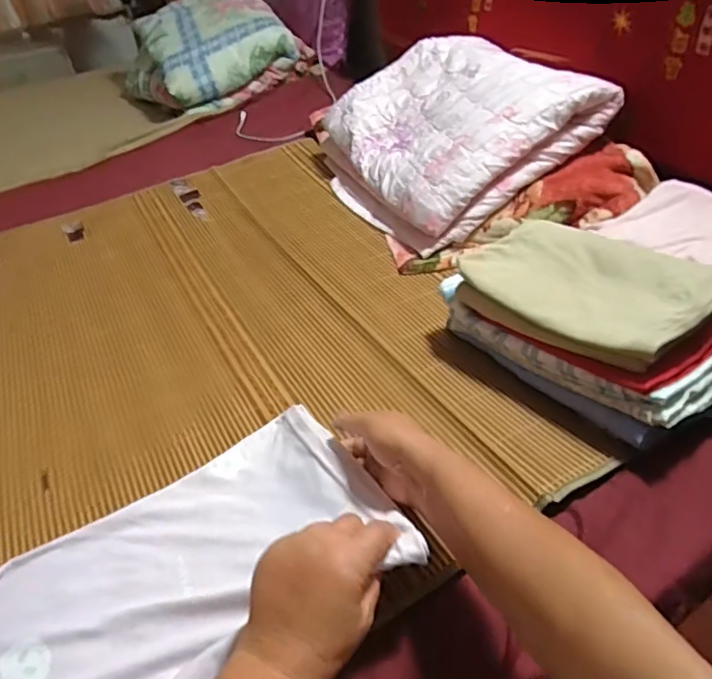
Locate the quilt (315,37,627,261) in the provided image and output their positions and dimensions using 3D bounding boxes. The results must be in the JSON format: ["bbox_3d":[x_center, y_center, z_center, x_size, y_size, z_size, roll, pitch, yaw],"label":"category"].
[{"bbox_3d":[0.144,-0.381,1.010,0.398,0.141,0.476,-41,47,3],"label":"quilt"}]

